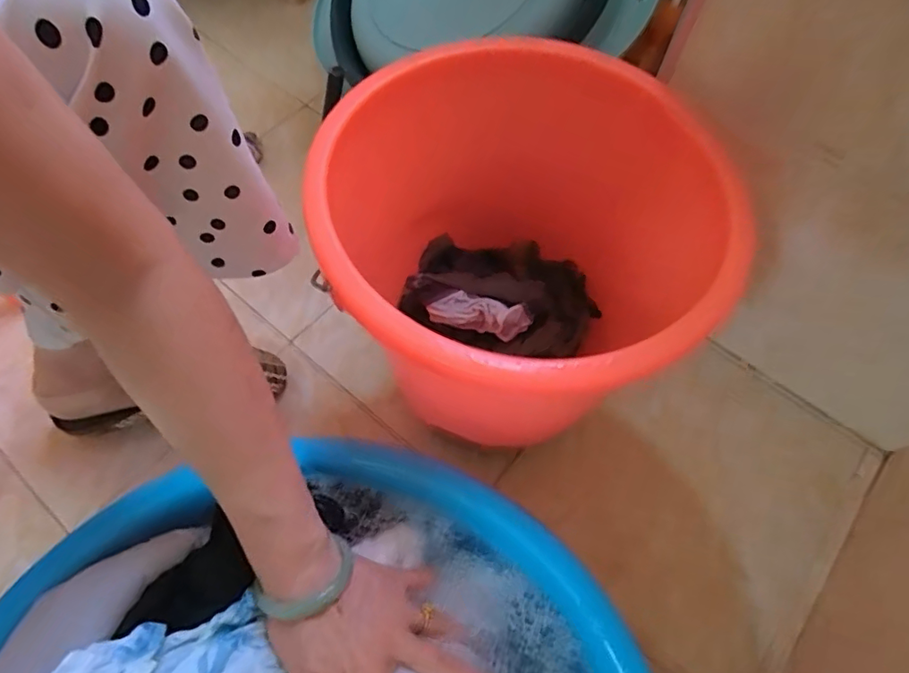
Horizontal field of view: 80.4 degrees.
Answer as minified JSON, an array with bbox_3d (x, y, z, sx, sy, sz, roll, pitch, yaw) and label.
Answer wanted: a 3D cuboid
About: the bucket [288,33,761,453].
[{"bbox_3d":[0.056,-0.066,0.509,0.366,0.290,0.337,5,64,1],"label":"bucket"}]

